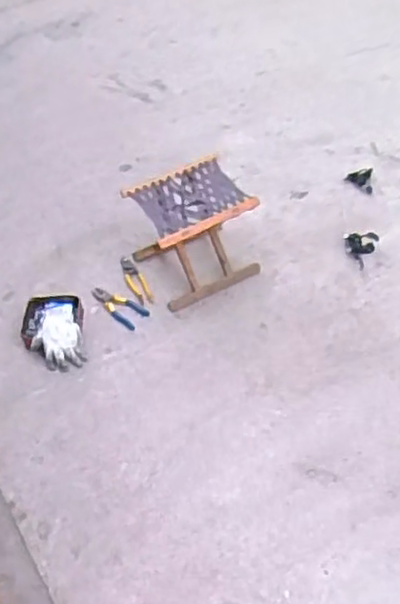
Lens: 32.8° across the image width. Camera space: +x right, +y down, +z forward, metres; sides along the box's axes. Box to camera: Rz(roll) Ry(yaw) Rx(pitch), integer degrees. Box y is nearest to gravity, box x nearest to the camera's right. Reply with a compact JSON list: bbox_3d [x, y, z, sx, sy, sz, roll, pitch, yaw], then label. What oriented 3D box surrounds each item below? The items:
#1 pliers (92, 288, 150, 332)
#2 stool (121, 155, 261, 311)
[{"bbox_3d":[-0.235,0.009,1.949,0.174,0.014,0.085,31,62,22],"label":"pliers"},{"bbox_3d":[-0.018,-0.196,1.931,0.293,0.277,0.255,-25,56,-15],"label":"stool"}]

